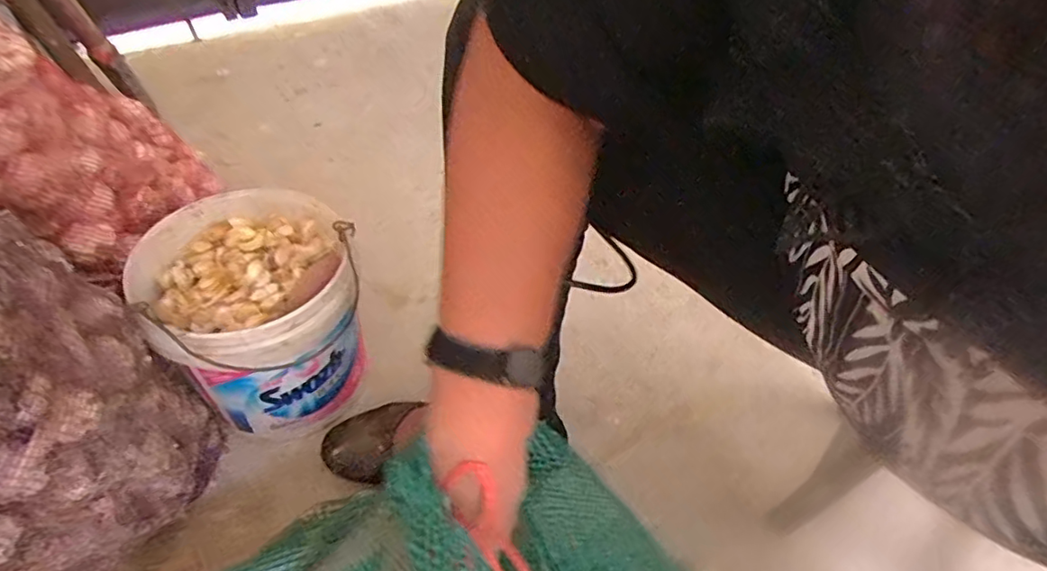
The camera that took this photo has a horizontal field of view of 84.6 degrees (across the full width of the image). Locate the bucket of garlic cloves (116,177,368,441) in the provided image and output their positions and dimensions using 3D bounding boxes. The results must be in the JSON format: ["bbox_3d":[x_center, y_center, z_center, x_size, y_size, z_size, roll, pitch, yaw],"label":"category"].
[{"bbox_3d":[-0.264,0.038,0.604,0.184,0.207,0.181,1,47,-1],"label":"bucket of garlic cloves"}]

